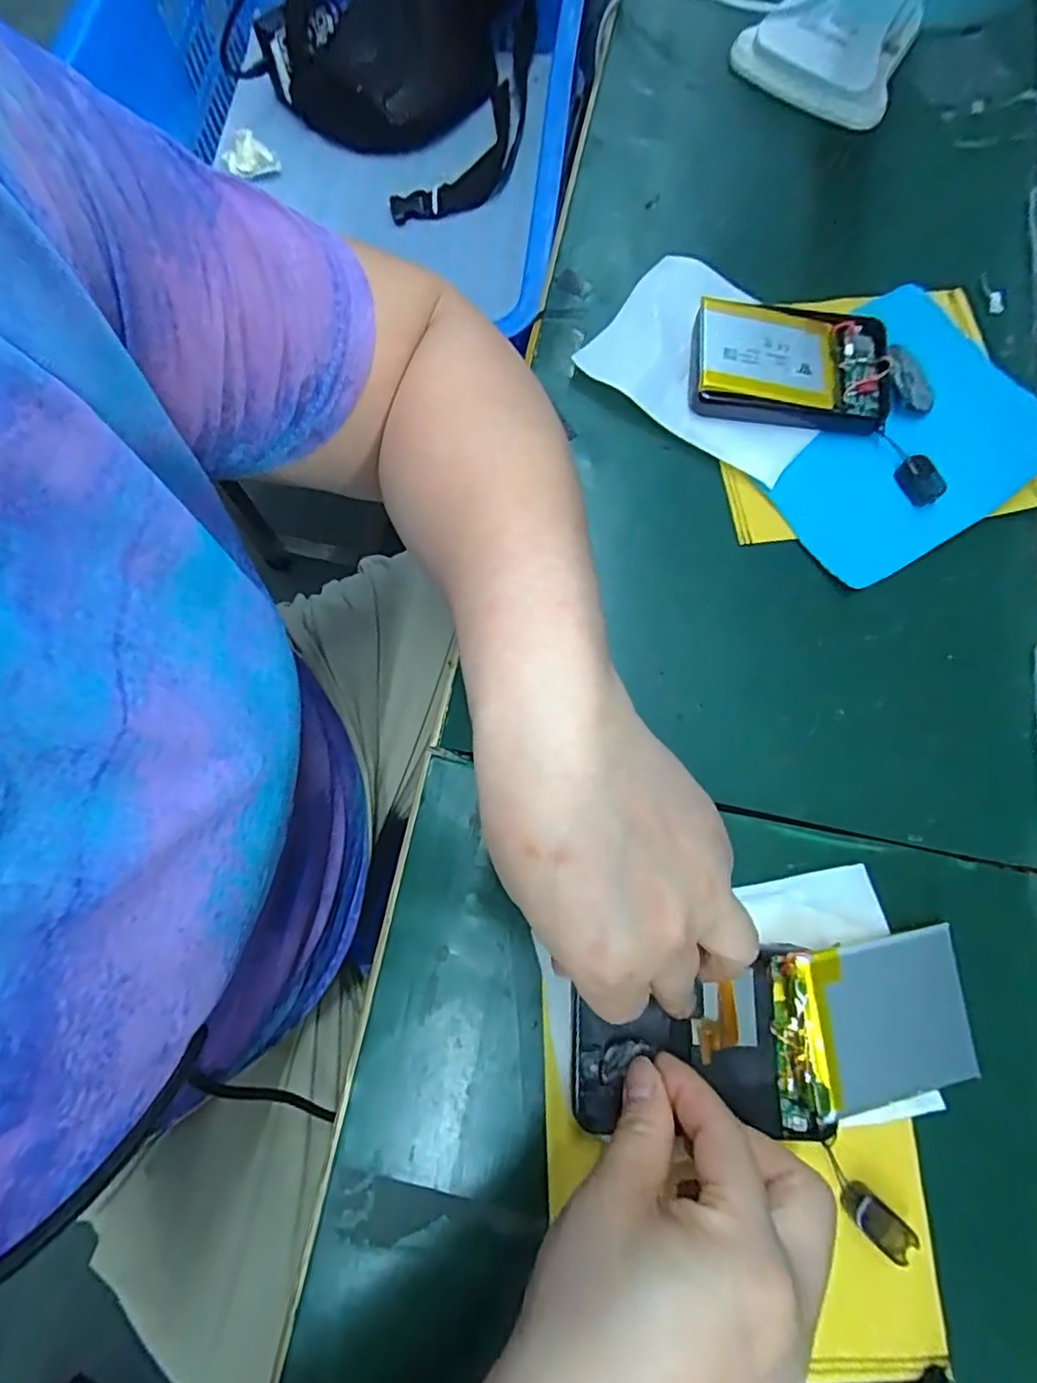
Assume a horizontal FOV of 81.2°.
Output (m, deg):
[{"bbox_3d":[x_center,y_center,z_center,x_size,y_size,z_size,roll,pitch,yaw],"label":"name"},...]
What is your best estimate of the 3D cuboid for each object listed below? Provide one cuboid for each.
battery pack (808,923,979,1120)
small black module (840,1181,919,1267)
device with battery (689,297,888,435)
[{"bbox_3d":[0.158,0.136,0.252,0.075,0.004,0.061,-4,81,-17],"label":"battery pack"},{"bbox_3d":[0.143,0.210,0.239,0.029,0.009,0.013,38,78,9],"label":"small black module"},{"bbox_3d":[0.152,-0.185,0.338,0.106,0.020,0.073,7,75,1],"label":"device with battery"}]

